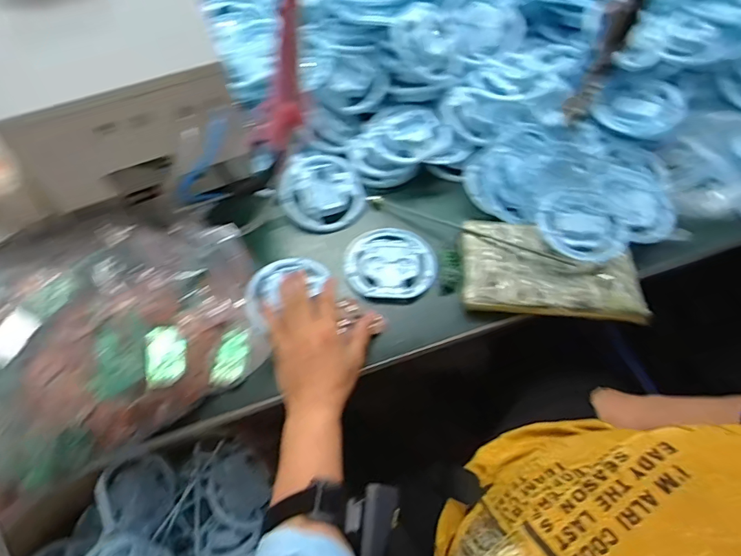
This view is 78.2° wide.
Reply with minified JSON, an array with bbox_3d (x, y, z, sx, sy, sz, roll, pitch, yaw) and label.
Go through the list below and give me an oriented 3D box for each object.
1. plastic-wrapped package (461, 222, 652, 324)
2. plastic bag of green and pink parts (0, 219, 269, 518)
[{"bbox_3d":[0.222,-0.014,0.556,0.211,0.024,0.122,4,61,1],"label":"plastic-wrapped package"},{"bbox_3d":[-0.298,0.066,0.463,0.364,0.116,0.249,-24,65,-14],"label":"plastic bag of green and pink parts"}]

